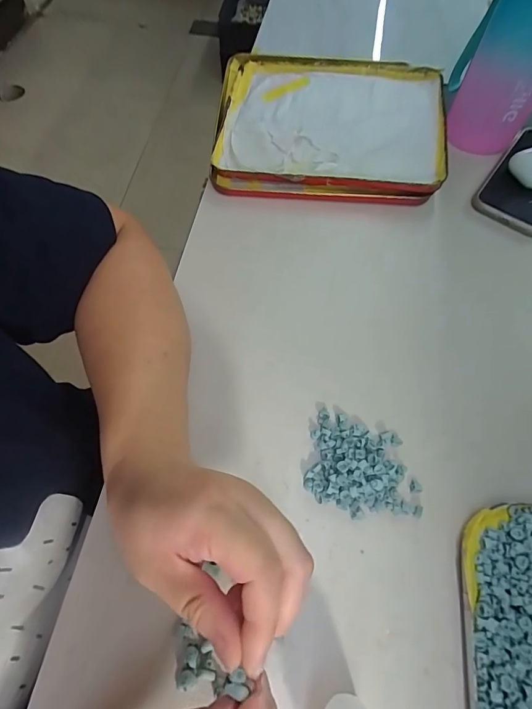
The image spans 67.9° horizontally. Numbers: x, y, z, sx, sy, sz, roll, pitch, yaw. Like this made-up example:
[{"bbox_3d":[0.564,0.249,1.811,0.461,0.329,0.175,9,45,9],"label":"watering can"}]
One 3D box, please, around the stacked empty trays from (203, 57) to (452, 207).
[{"bbox_3d":[0.069,-0.268,0.461,0.254,0.034,0.239,8,64,4],"label":"stacked empty trays"}]

